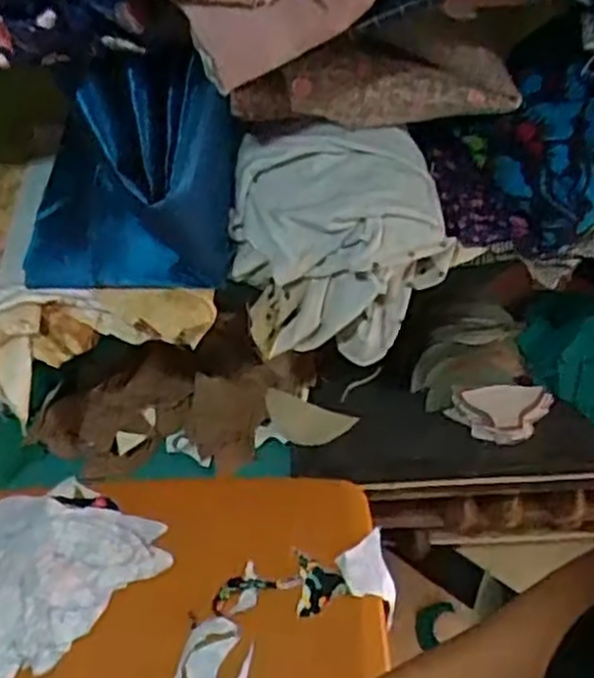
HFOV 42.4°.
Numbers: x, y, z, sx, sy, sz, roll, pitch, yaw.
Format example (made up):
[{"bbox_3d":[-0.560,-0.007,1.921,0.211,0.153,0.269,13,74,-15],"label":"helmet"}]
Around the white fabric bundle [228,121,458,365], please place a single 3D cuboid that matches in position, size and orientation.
[{"bbox_3d":[0.040,-0.086,0.687,0.186,0.175,0.127,-6,48,1],"label":"white fabric bundle"}]

